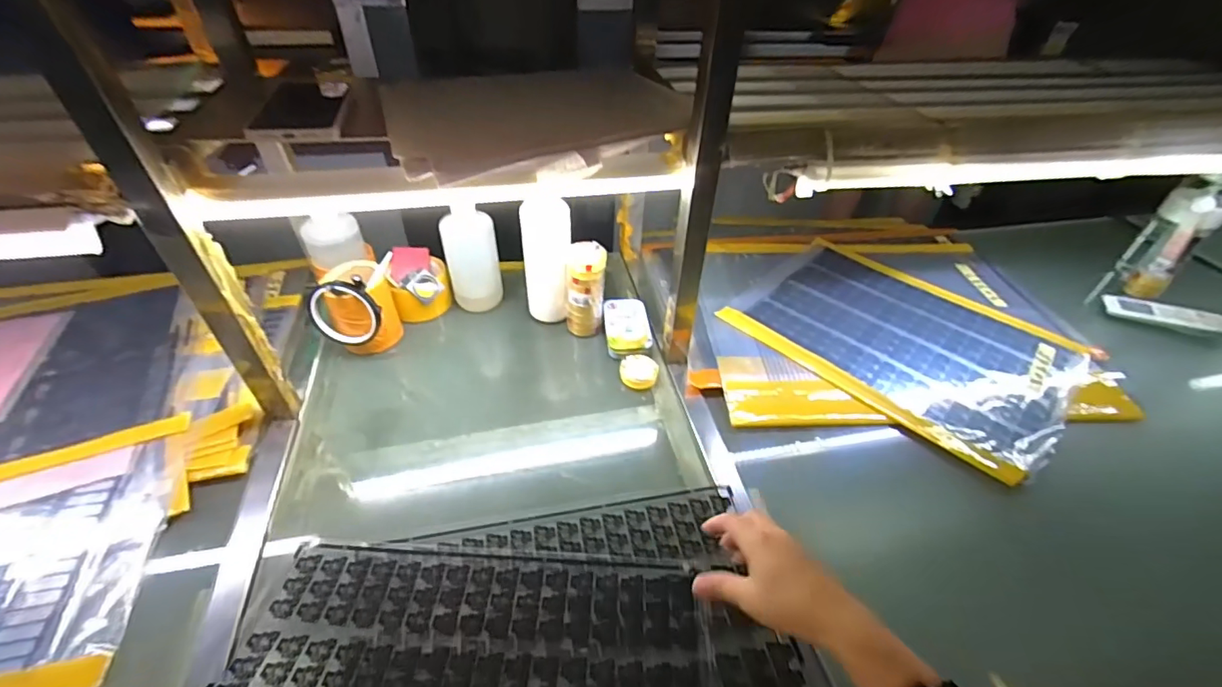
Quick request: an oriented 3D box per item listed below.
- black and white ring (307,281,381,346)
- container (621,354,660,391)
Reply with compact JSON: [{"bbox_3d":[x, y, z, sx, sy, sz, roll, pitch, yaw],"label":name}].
[{"bbox_3d":[-0.353,-0.038,0.679,0.092,0.086,0.017,17,28,-10],"label":"black and white ring"},{"bbox_3d":[0.039,0.037,0.709,0.051,0.022,0.048,1,42,-1],"label":"container"}]

